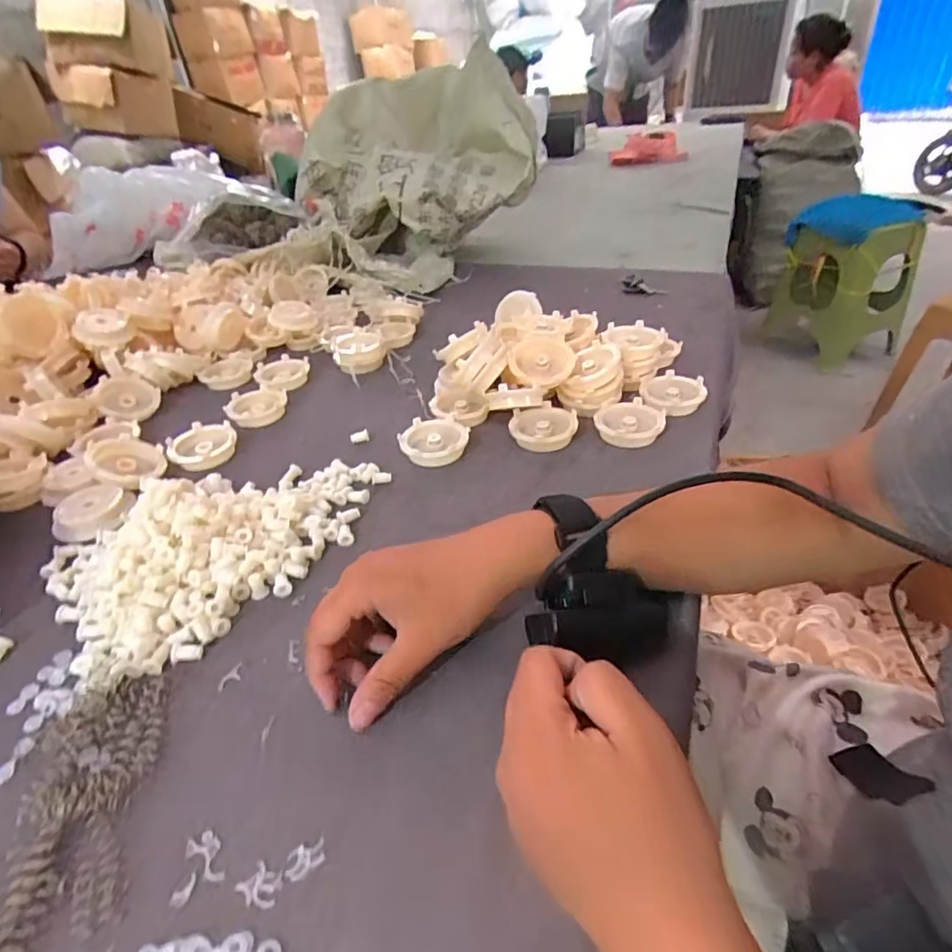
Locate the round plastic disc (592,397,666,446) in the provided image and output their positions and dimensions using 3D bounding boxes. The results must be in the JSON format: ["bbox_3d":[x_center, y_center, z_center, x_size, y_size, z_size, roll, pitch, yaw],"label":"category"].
[{"bbox_3d":[0.135,-0.047,0.496,0.058,0.017,0.058,-4,37,3],"label":"round plastic disc"}]

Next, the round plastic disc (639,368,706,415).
[{"bbox_3d":[0.186,-0.081,0.528,0.057,0.013,0.069,11,40,21],"label":"round plastic disc"}]

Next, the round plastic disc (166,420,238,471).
[{"bbox_3d":[-0.253,-0.028,0.517,0.058,0.017,0.057,-1,38,0],"label":"round plastic disc"}]

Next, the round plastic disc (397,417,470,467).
[{"bbox_3d":[-0.037,-0.031,0.491,0.059,0.019,0.055,-4,37,3],"label":"round plastic disc"}]

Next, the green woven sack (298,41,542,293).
[{"bbox_3d":[-0.094,-0.521,0.936,0.385,0.266,0.288,-31,44,-30],"label":"green woven sack"}]

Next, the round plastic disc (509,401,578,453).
[{"bbox_3d":[0.062,-0.044,0.498,0.061,0.015,0.056,-4,37,3],"label":"round plastic disc"}]

